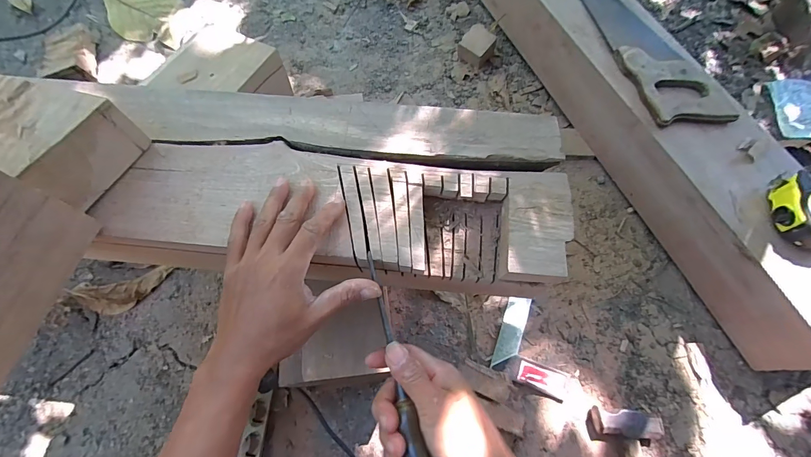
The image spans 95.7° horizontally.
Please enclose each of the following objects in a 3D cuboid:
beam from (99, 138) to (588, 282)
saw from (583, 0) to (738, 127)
[{"bbox_3d":[-0.065,-0.019,0.373,0.436,0.060,0.105,6,67,-1],"label":"beam"},{"bbox_3d":[0.411,-0.395,0.690,0.121,0.022,0.512,-14,67,-5],"label":"saw"}]

